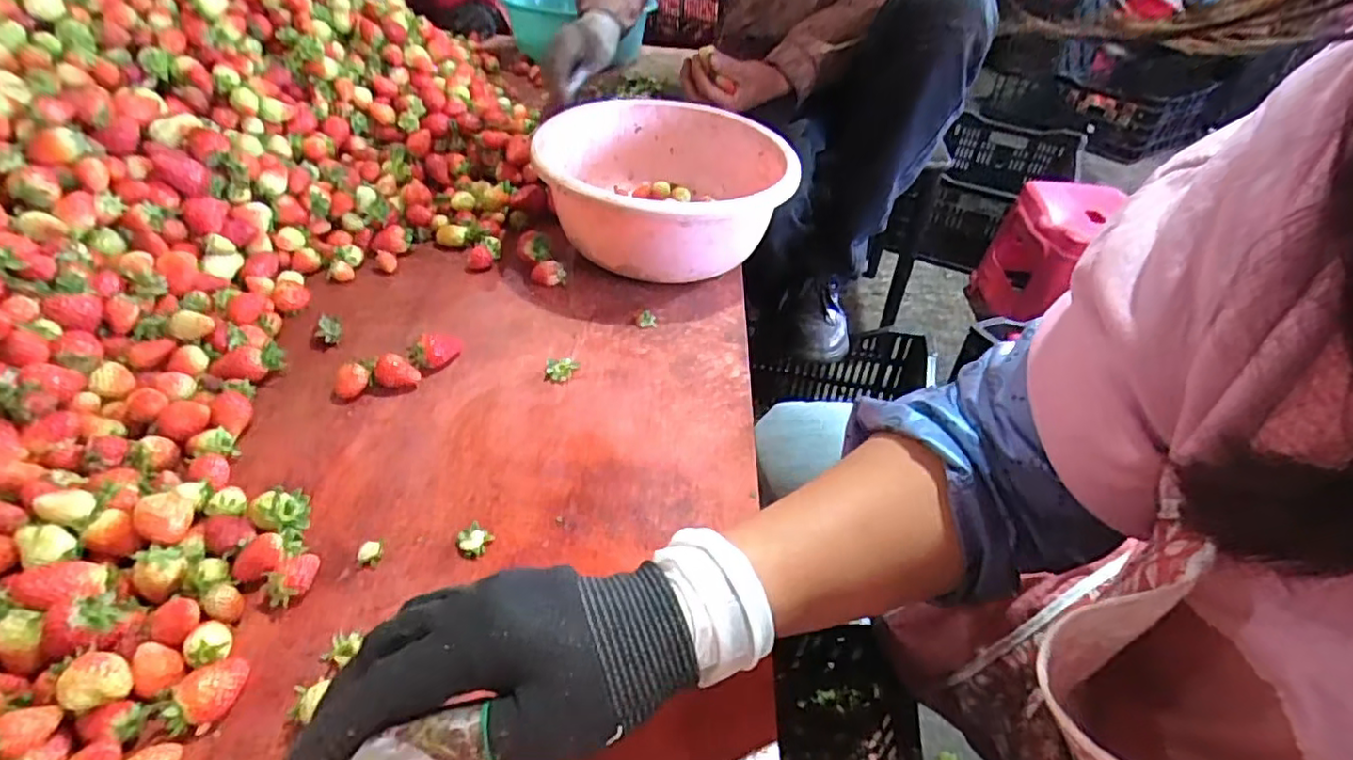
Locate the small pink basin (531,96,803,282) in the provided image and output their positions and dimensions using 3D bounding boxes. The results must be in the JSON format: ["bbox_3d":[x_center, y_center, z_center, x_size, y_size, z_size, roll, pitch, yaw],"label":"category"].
[{"bbox_3d":[-0.007,-0.196,0.689,0.256,0.126,0.254,3,39,-2],"label":"small pink basin"}]

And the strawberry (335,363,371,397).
[{"bbox_3d":[-0.249,0.002,0.494,0.021,0.024,0.021,5,39,0],"label":"strawberry"}]

